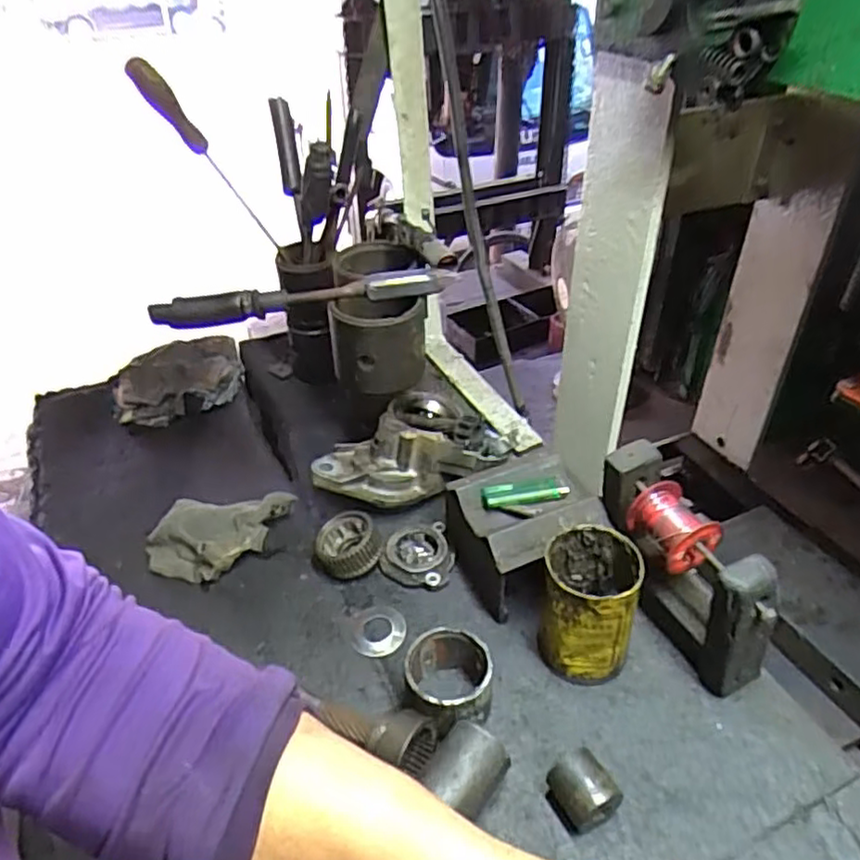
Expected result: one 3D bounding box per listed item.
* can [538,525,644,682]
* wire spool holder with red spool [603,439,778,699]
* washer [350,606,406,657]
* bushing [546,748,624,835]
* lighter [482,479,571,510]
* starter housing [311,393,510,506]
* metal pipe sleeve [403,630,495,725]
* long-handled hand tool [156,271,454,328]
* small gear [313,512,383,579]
[{"bbox_3d":[0.131,0.146,0.553,0.069,0.113,0.072,-3,36,2],"label":"can"},{"bbox_3d":[0.206,0.119,0.555,0.083,0.150,0.162,-12,39,-13],"label":"wire spool holder with red spool"},{"bbox_3d":[-0.047,0.181,0.607,0.048,0.004,0.052,-1,38,1],"label":"washer"},{"bbox_3d":[0.106,0.257,0.472,0.036,0.042,0.044,-22,42,-23],"label":"bushing"},{"bbox_3d":[0.087,0.057,0.617,0.078,0.014,0.019,-9,38,-9],"label":"lighter"},{"bbox_3d":[-0.022,0.022,0.715,0.193,0.082,0.091,-1,38,1],"label":"starter housing"},{"bbox_3d":[0.016,0.200,0.534,0.065,0.054,0.072,2,38,5],"label":"metal pipe sleeve"},{"bbox_3d":[-0.118,-0.123,0.622,0.276,0.030,0.030,-3,38,-1],"label":"long-handled hand tool"},{"bbox_3d":[-0.082,0.115,0.665,0.066,0.042,0.062,-9,38,-9],"label":"small gear"}]

